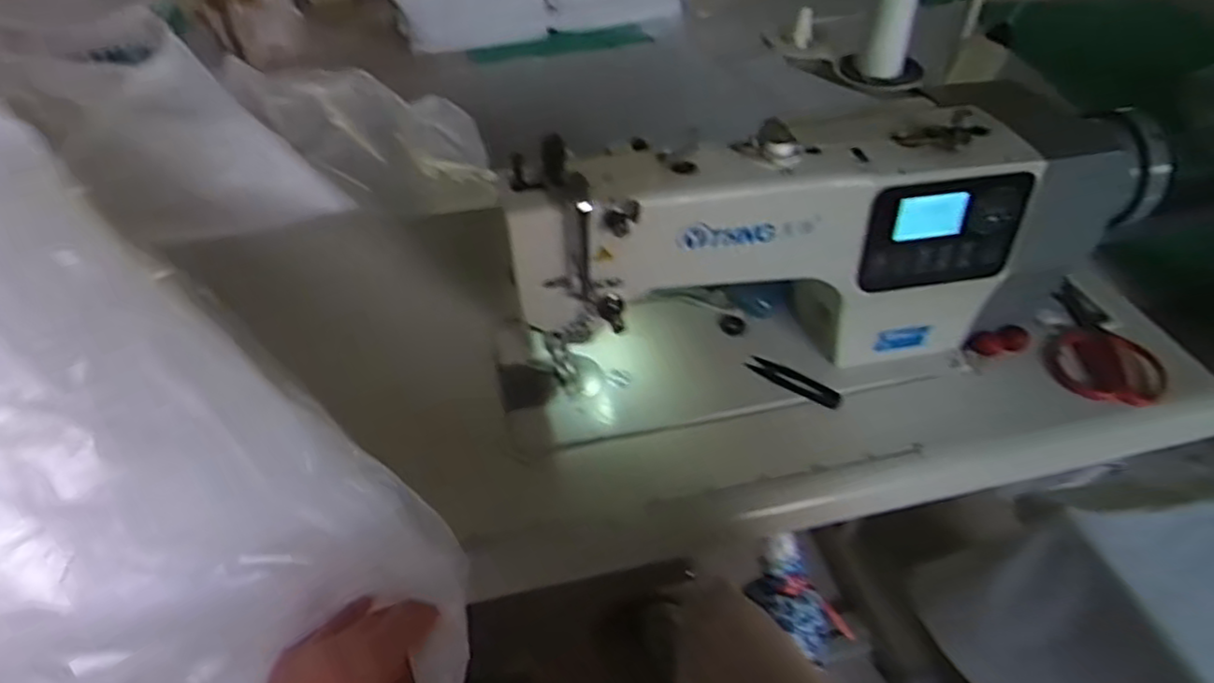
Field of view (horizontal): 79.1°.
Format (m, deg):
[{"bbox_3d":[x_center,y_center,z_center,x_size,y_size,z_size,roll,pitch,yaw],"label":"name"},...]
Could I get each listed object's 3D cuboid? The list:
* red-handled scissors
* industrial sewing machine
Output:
[{"bbox_3d":[0.493,0.005,0.757,0.088,0.026,0.156,-13,49,0],"label":"red-handled scissors"},{"bbox_3d":[0.195,-0.070,0.713,0.579,0.266,0.174,-12,47,-12],"label":"industrial sewing machine"}]

